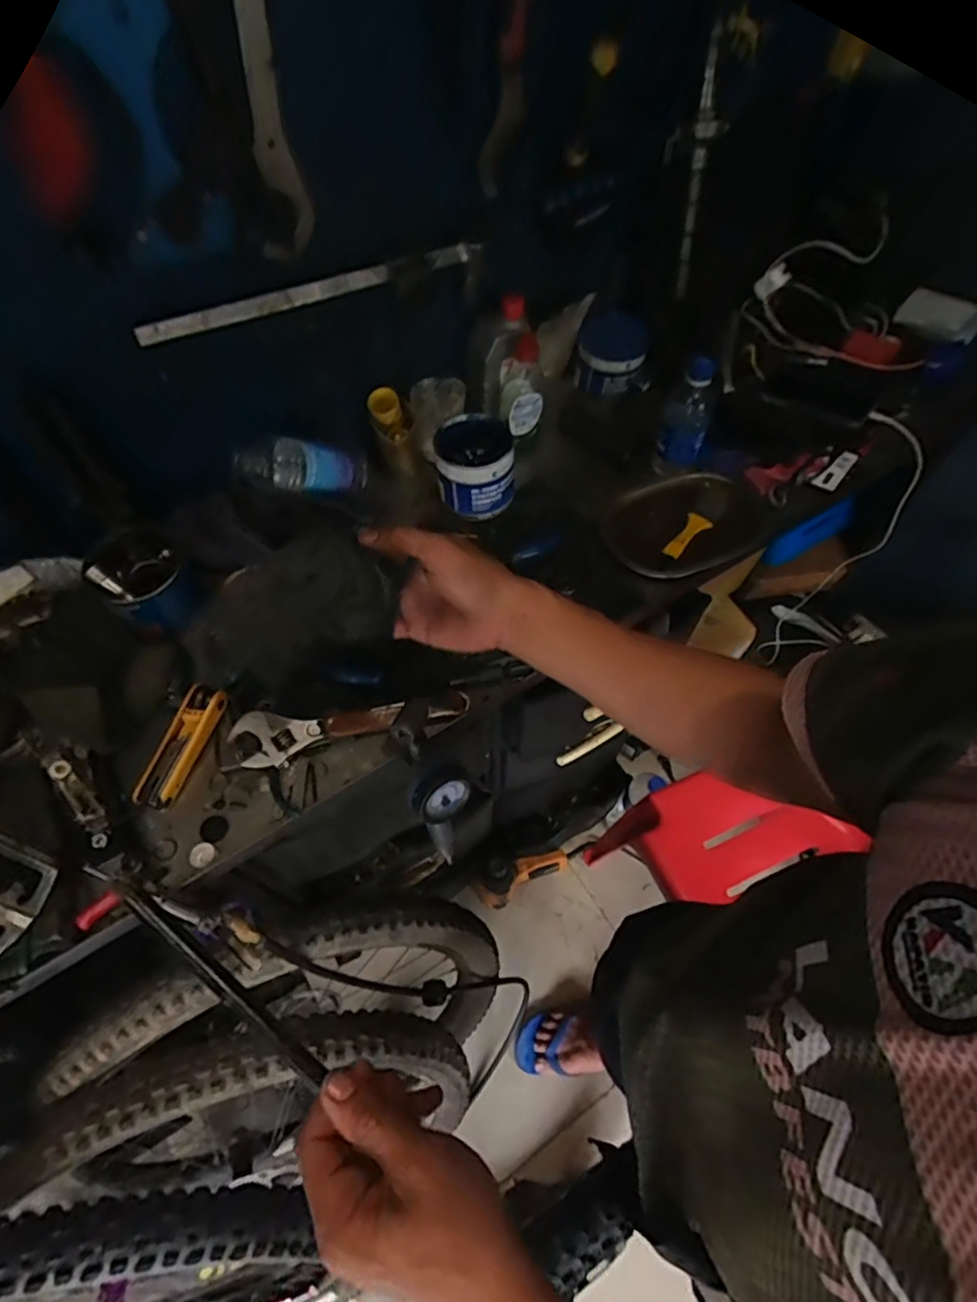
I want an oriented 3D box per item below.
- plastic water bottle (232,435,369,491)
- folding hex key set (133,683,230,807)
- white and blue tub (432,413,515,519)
[{"bbox_3d":[-0.217,-0.231,0.754,0.172,0.044,0.059,-6,53,-38],"label":"plastic water bottle"},{"bbox_3d":[-0.319,0.098,0.639,0.047,0.018,0.128,20,73,11],"label":"folding hex key set"},{"bbox_3d":[-0.019,-0.242,0.810,0.096,0.087,0.099,1,64,-2],"label":"white and blue tub"}]

